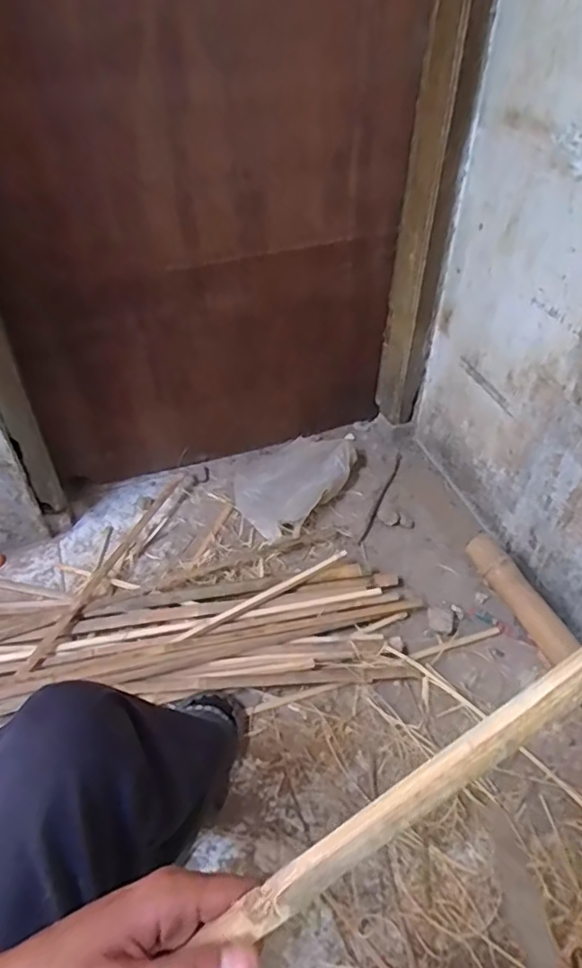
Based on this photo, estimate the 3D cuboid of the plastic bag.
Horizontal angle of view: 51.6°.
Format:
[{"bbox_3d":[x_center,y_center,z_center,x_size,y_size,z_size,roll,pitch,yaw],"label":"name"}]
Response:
[{"bbox_3d":[-0.011,-0.016,1.404,0.233,0.060,0.330,30,52,26],"label":"plastic bag"}]

